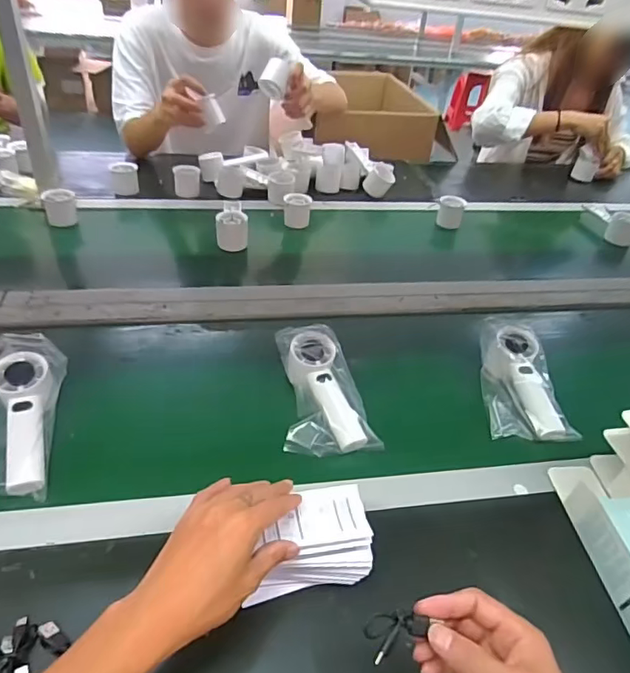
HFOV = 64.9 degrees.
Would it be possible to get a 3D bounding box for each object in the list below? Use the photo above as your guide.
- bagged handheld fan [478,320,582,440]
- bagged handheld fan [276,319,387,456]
[{"bbox_3d":[0.266,0.061,0.663,0.092,0.048,0.175,-1,57,1],"label":"bagged handheld fan"},{"bbox_3d":[-0.002,0.063,0.604,0.104,0.030,0.195,-9,58,-15],"label":"bagged handheld fan"}]

